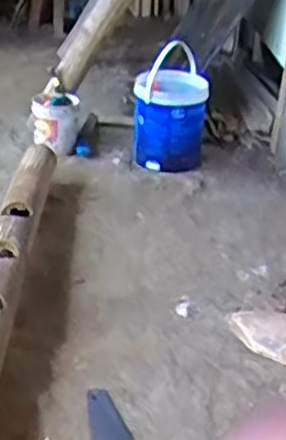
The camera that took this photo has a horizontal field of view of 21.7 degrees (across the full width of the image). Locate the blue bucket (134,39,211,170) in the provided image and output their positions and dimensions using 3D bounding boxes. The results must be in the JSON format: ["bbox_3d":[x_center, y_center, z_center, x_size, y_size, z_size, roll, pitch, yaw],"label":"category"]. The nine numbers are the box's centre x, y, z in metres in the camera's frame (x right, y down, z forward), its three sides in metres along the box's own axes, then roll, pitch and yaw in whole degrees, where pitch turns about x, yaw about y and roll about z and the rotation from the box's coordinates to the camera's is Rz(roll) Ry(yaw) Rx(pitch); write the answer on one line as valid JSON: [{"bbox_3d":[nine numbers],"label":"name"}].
[{"bbox_3d":[0.067,-0.265,1.788,0.169,0.258,0.211,5,27,4],"label":"blue bucket"}]

